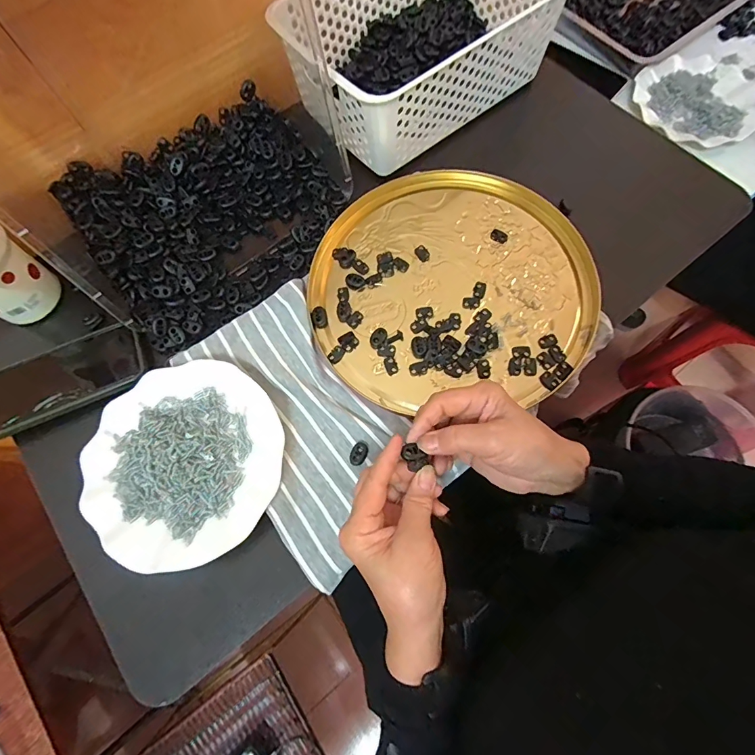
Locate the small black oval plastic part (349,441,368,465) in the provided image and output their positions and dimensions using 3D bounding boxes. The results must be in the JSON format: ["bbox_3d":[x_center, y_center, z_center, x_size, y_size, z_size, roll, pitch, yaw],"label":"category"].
[{"bbox_3d":[-0.018,0.072,0.392,0.015,0.004,0.022,25,73,11],"label":"small black oval plastic part"}]

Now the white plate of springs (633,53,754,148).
[{"bbox_3d":[0.509,-0.435,0.642,0.177,0.019,0.175,-1,71,2],"label":"white plate of springs"}]

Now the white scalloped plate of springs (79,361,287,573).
[{"bbox_3d":[-0.179,0.075,0.388,0.178,0.021,0.178,-1,71,2],"label":"white scalloped plate of springs"}]

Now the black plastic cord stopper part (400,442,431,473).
[{"bbox_3d":[0.029,0.062,0.329,0.018,0.009,0.021,-30,72,-8],"label":"black plastic cord stopper part"}]

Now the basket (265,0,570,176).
[{"bbox_3d":[0.048,-0.403,0.500,0.311,0.100,0.202,-37,73,-10],"label":"basket"}]

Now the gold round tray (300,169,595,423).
[{"bbox_3d":[0.075,-0.109,0.448,0.292,0.010,0.274,-1,71,2],"label":"gold round tray"}]

